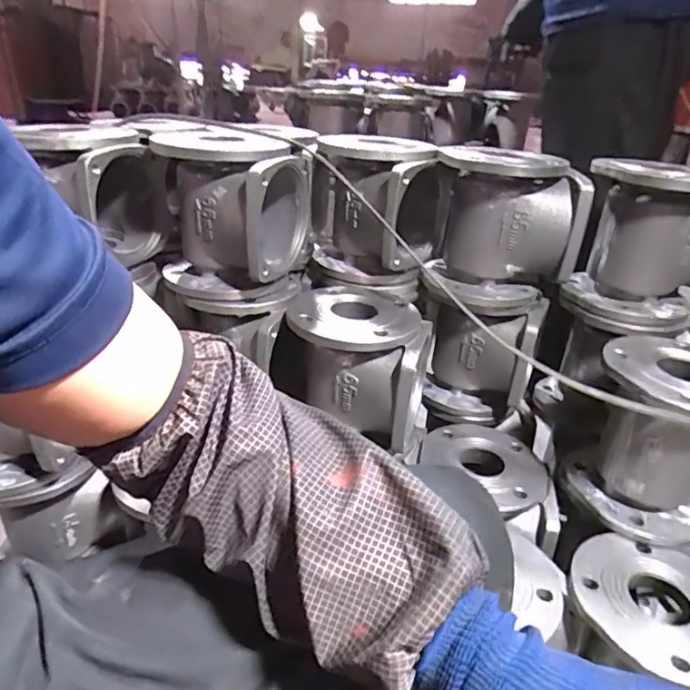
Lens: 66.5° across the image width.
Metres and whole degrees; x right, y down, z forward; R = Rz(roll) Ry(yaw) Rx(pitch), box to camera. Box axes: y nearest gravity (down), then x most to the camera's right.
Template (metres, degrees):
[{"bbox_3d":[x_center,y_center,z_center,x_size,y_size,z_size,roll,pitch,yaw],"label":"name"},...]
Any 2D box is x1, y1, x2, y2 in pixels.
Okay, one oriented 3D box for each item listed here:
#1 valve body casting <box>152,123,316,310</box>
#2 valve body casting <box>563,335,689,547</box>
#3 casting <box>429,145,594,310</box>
[{"bbox_3d":[-0.140,-0.186,0.759,0.166,0.203,0.222,6,28,6],"label":"valve body casting"},{"bbox_3d":[0.406,0.125,0.659,0.165,0.207,0.207,-21,37,-37],"label":"valve body casting"},{"bbox_3d":[0.240,-0.172,0.774,0.204,0.214,0.217,14,30,19],"label":"casting"}]

